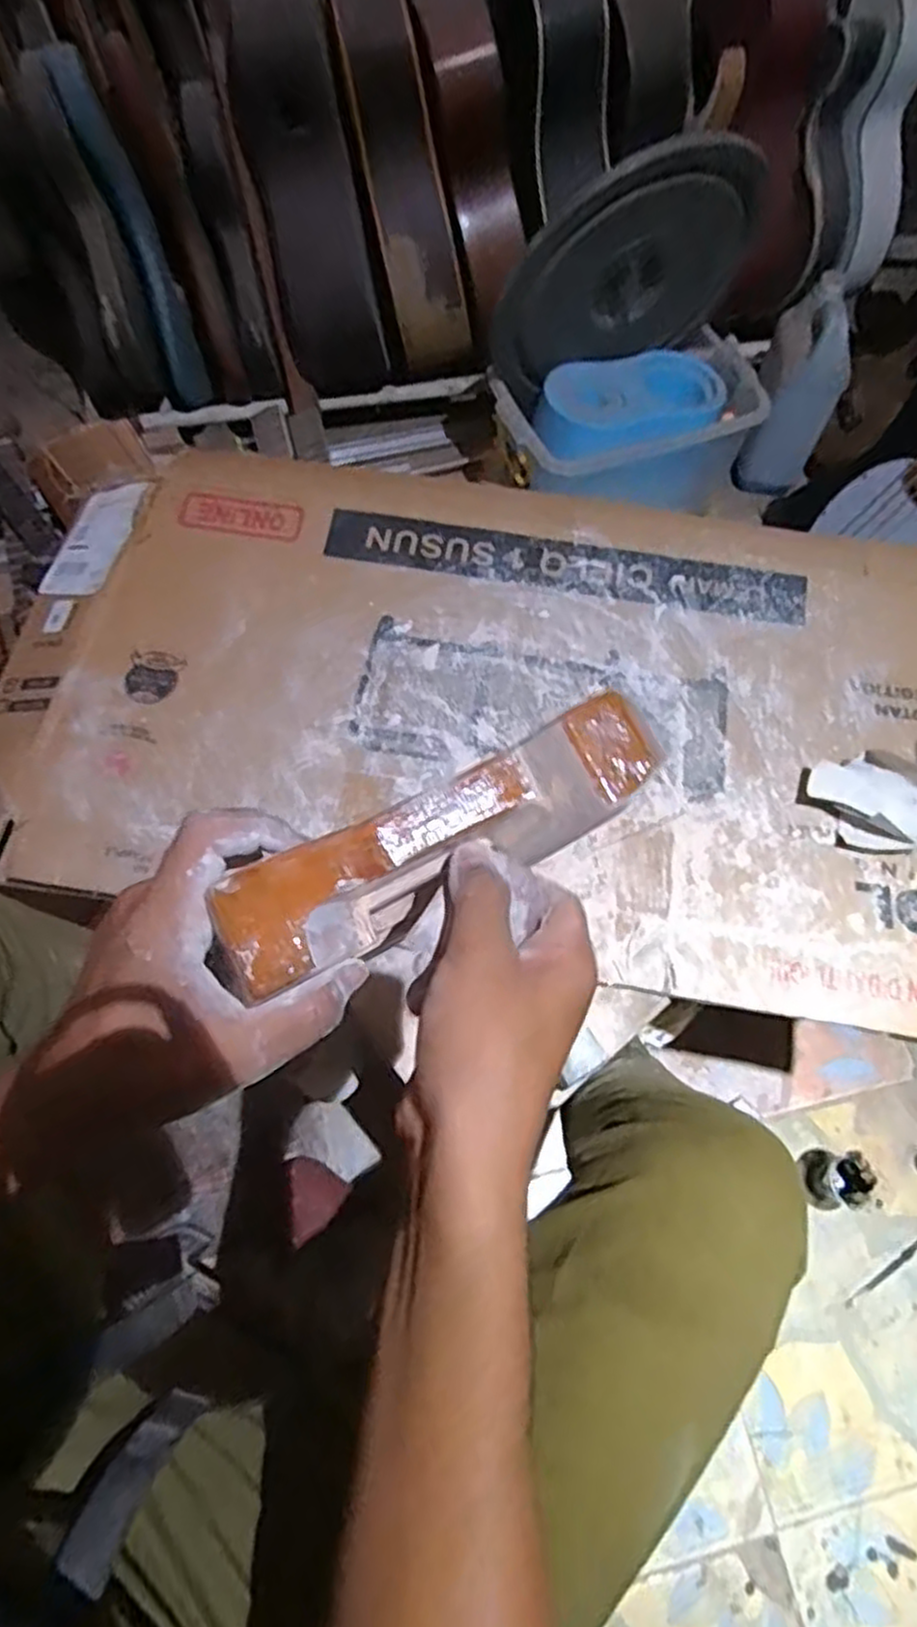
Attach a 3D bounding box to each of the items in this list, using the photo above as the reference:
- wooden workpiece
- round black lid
[{"bbox_3d":[-0.006,0.013,0.310,0.179,0.057,0.048,-27,71,-14],"label":"wooden workpiece"},{"bbox_3d":[0.249,-0.796,1.128,0.391,0.352,0.027,-20,82,-4],"label":"round black lid"}]

